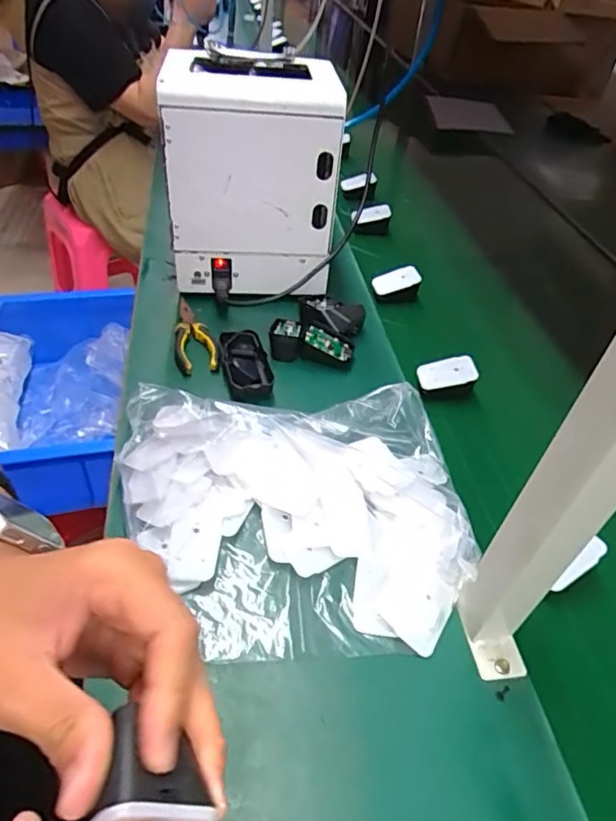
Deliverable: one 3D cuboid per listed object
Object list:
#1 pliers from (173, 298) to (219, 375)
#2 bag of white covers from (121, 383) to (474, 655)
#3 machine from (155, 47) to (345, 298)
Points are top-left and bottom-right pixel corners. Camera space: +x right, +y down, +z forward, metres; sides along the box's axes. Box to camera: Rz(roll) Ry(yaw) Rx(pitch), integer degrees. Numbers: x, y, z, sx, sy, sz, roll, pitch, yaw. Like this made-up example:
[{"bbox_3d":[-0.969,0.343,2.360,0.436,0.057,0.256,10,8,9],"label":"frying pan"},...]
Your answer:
[{"bbox_3d":[-0.151,-0.101,0.709,0.051,0.013,0.148,-7,47,-15],"label":"pliers"},{"bbox_3d":[-0.021,0.083,0.516,0.334,0.047,0.274,3,45,-4],"label":"bag of white covers"},{"bbox_3d":[-0.068,-0.301,0.729,0.207,0.279,0.145,6,45,-1],"label":"machine"}]

